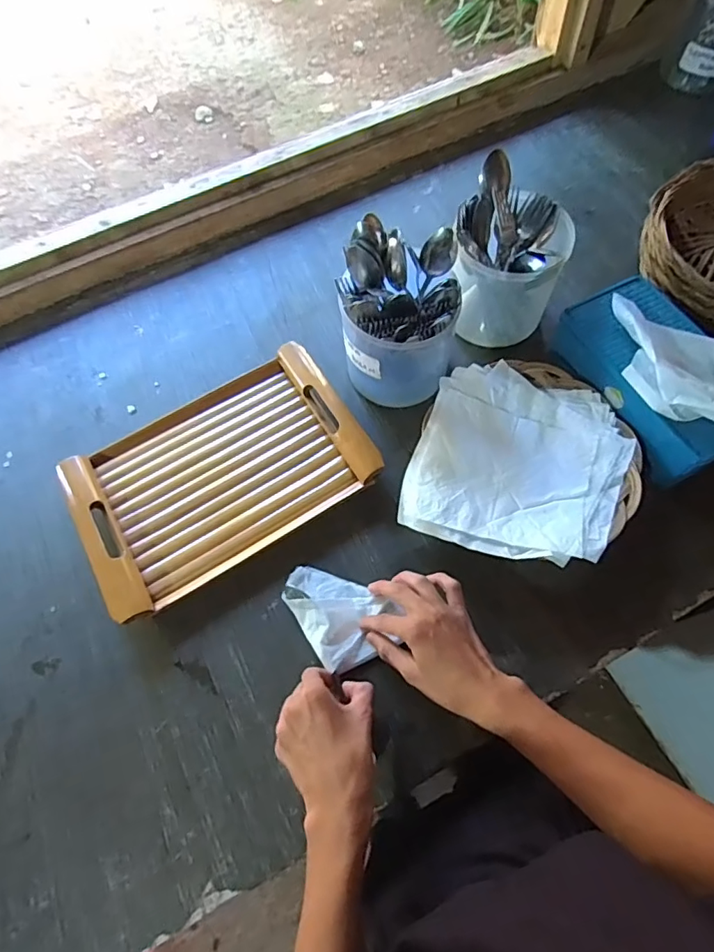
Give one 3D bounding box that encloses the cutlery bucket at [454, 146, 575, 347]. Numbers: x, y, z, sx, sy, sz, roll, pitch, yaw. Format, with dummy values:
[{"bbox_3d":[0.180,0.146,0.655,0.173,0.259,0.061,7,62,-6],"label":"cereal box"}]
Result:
[{"bbox_3d":[0.194,-0.276,0.677,0.131,0.163,0.146,14,66,10],"label":"cutlery bucket"}]

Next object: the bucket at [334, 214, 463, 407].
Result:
[{"bbox_3d":[0.052,-0.183,0.633,0.128,0.173,0.134,7,64,7],"label":"bucket"}]

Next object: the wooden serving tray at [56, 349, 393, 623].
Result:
[{"bbox_3d":[-0.165,-0.006,0.637,0.337,0.040,0.220,-30,66,-11],"label":"wooden serving tray"}]

